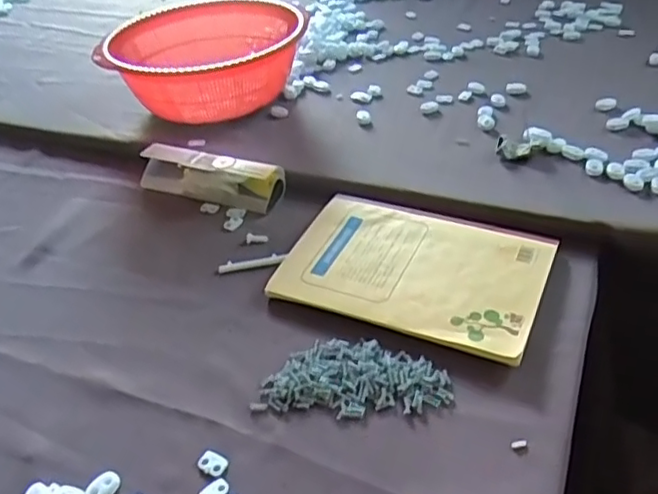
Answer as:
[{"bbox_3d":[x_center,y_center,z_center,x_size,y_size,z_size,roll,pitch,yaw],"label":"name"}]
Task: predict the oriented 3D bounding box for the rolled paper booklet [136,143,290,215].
[{"bbox_3d":[-0.123,-0.074,0.641,0.159,0.038,0.039,12,43,22],"label":"rolled paper booklet"}]

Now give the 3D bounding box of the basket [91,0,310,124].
[{"bbox_3d":[-0.145,-0.210,0.746,0.227,0.092,0.205,-4,39,5],"label":"basket"}]

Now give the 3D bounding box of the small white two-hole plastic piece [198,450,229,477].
[{"bbox_3d":[-0.074,0.137,0.403,0.019,0.004,0.014,21,47,31],"label":"small white two-hole plastic piece"}]

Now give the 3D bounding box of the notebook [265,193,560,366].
[{"bbox_3d":[0.071,0.014,0.519,0.201,0.015,0.146,13,43,23],"label":"notebook"}]

